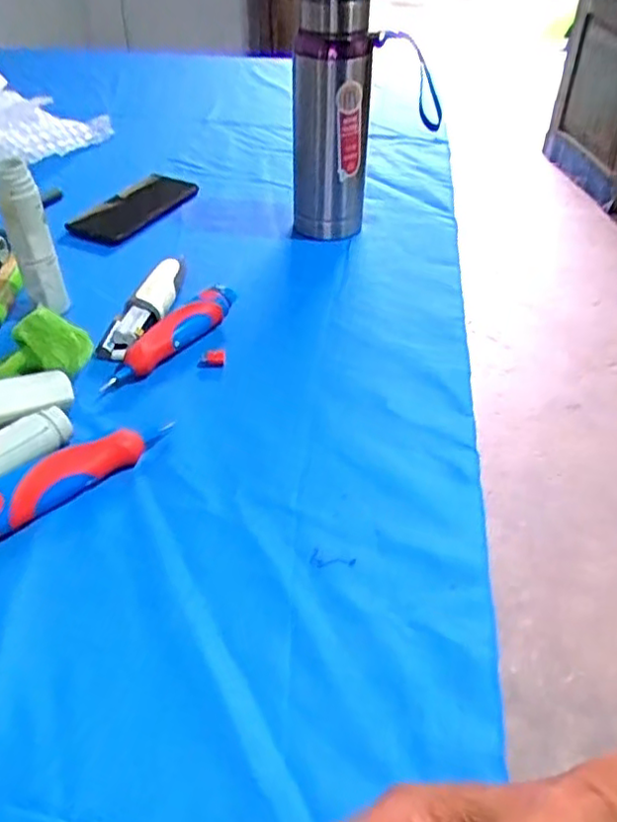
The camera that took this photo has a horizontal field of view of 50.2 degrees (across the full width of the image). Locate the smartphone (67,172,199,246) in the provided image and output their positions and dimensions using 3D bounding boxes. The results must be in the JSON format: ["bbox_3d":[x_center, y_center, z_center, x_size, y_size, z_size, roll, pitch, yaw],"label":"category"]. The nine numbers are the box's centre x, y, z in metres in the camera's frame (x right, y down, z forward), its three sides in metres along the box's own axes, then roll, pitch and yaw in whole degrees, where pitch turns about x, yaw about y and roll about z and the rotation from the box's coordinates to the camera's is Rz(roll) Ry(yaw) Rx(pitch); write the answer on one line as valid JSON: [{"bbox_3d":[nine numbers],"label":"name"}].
[{"bbox_3d":[-0.204,-0.241,0.773,0.075,0.009,0.163,21,46,19],"label":"smartphone"}]

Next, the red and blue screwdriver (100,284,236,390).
[{"bbox_3d":[-0.116,-0.067,0.570,0.029,0.027,0.146,29,49,26],"label":"red and blue screwdriver"}]

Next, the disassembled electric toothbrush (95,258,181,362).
[{"bbox_3d":[-0.150,-0.096,0.600,0.040,0.028,0.125,13,44,12],"label":"disassembled electric toothbrush"}]

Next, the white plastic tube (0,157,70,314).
[{"bbox_3d":[-0.240,-0.145,0.571,0.033,0.135,0.030,-18,47,-20],"label":"white plastic tube"}]

